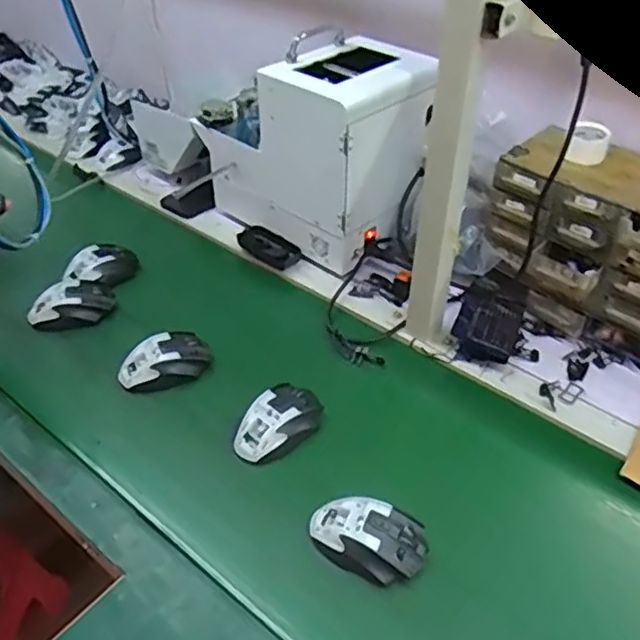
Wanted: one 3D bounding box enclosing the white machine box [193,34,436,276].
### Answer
[{"bbox_3d":[-0.013,-0.274,1.025,0.306,0.276,0.199,31,50,30],"label":"white machine box"}]

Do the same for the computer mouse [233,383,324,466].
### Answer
[{"bbox_3d":[-0.049,0.119,0.766,0.068,0.037,0.113,33,52,32],"label":"computer mouse"}]

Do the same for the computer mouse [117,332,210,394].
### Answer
[{"bbox_3d":[-0.201,0.050,0.851,0.120,0.037,0.071,-13,43,-14],"label":"computer mouse"}]

